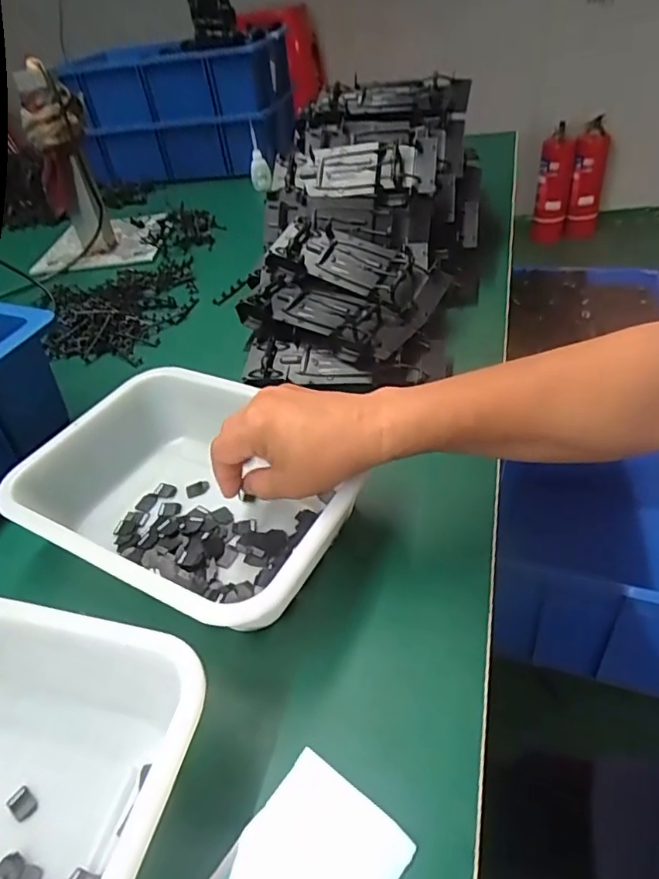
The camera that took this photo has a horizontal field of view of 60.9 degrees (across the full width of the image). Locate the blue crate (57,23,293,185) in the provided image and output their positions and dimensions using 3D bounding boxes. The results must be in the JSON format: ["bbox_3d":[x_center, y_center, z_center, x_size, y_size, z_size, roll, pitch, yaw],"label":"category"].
[{"bbox_3d":[-0.289,-0.653,1.115,0.389,0.202,0.194,2,42,11],"label":"blue crate"}]

